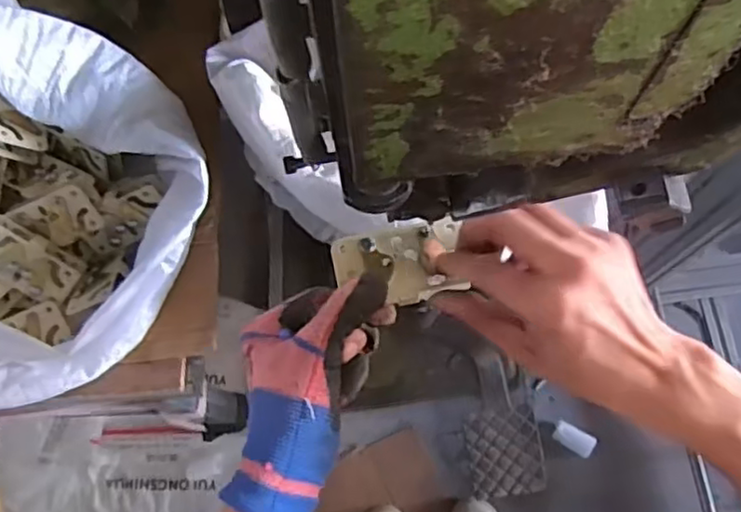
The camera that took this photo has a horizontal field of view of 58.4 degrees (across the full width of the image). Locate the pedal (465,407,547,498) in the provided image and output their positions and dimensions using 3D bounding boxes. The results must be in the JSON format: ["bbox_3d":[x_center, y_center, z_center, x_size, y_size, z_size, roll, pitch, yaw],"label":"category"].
[{"bbox_3d":[0.247,0.362,1.216,0.133,0.041,0.149,-8,72,-1],"label":"pedal"}]

